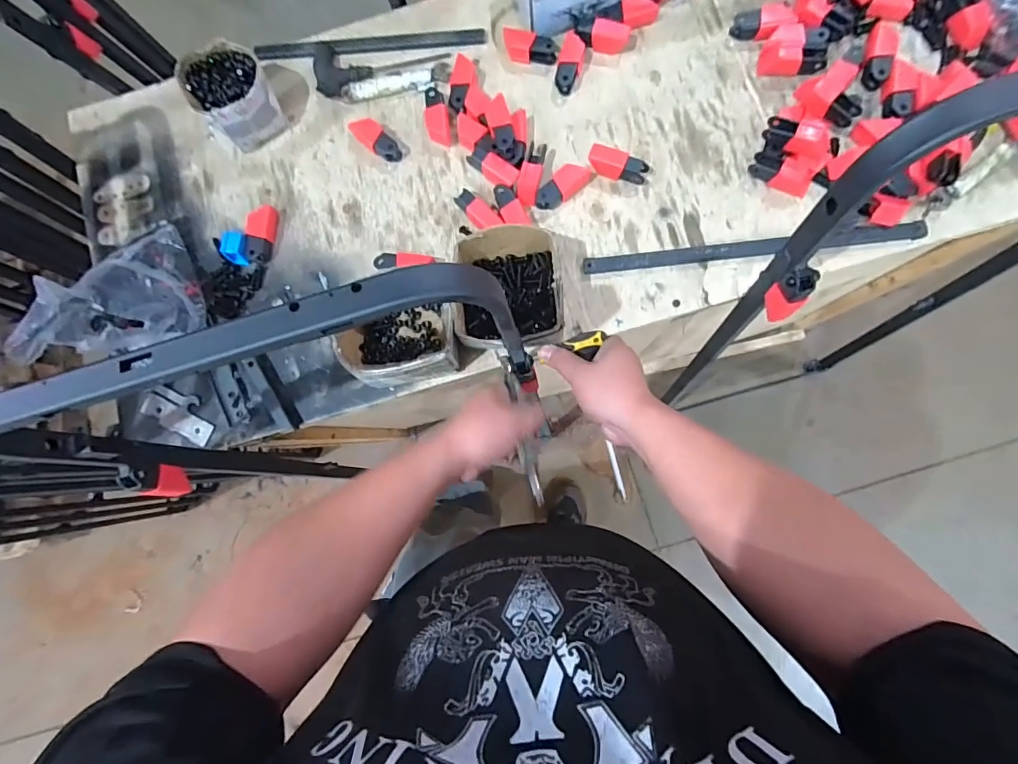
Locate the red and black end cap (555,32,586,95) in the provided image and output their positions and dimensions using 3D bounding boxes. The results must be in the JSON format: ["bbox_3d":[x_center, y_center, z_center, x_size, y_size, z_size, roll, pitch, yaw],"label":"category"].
[{"bbox_3d":[0.093,-0.480,0.694,0.037,0.023,0.085,11,84,6],"label":"red and black end cap"}]

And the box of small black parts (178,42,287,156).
[{"bbox_3d":[-0.413,-0.434,0.699,0.114,0.075,0.135,-43,82,-1],"label":"box of small black parts"}]

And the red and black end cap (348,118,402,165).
[{"bbox_3d":[-0.201,-0.368,0.699,0.091,0.021,0.035,44,88,8],"label":"red and black end cap"}]

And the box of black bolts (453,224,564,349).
[{"bbox_3d":[-0.001,-0.129,0.623,0.142,0.082,0.163,0,83,5],"label":"box of black bolts"}]

